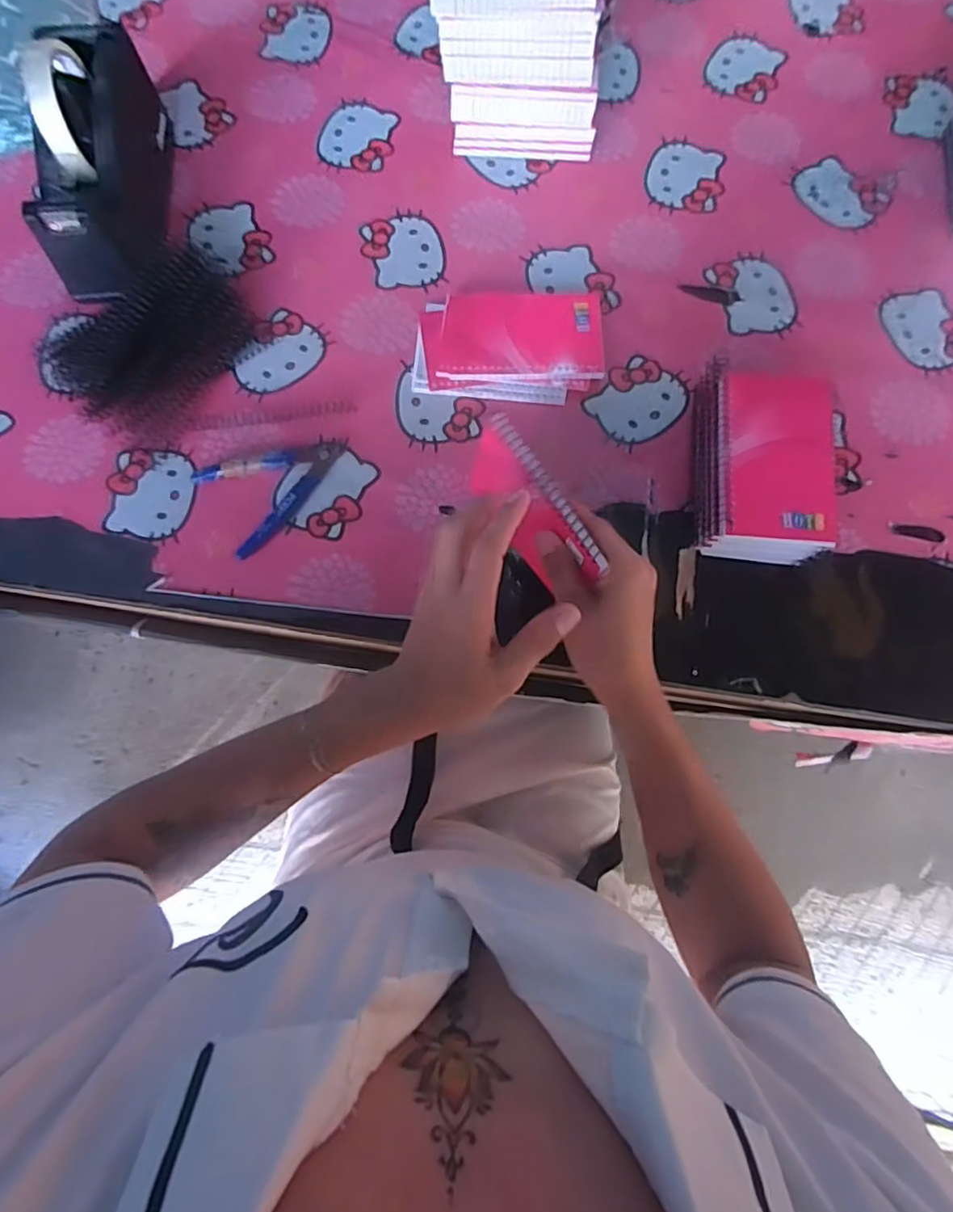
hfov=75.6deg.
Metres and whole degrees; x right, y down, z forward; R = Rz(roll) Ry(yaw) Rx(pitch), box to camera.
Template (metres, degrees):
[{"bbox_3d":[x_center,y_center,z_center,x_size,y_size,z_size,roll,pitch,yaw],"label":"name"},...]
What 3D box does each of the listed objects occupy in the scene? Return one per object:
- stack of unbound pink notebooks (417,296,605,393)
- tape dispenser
[{"bbox_3d":[0.031,-0.228,0.532,0.153,0.019,0.087,0,75,0],"label":"stack of unbound pink notebooks"},{"bbox_3d":[-0.319,-0.370,0.516,0.078,0.117,0.221,-4,75,-1],"label":"tape dispenser"}]

